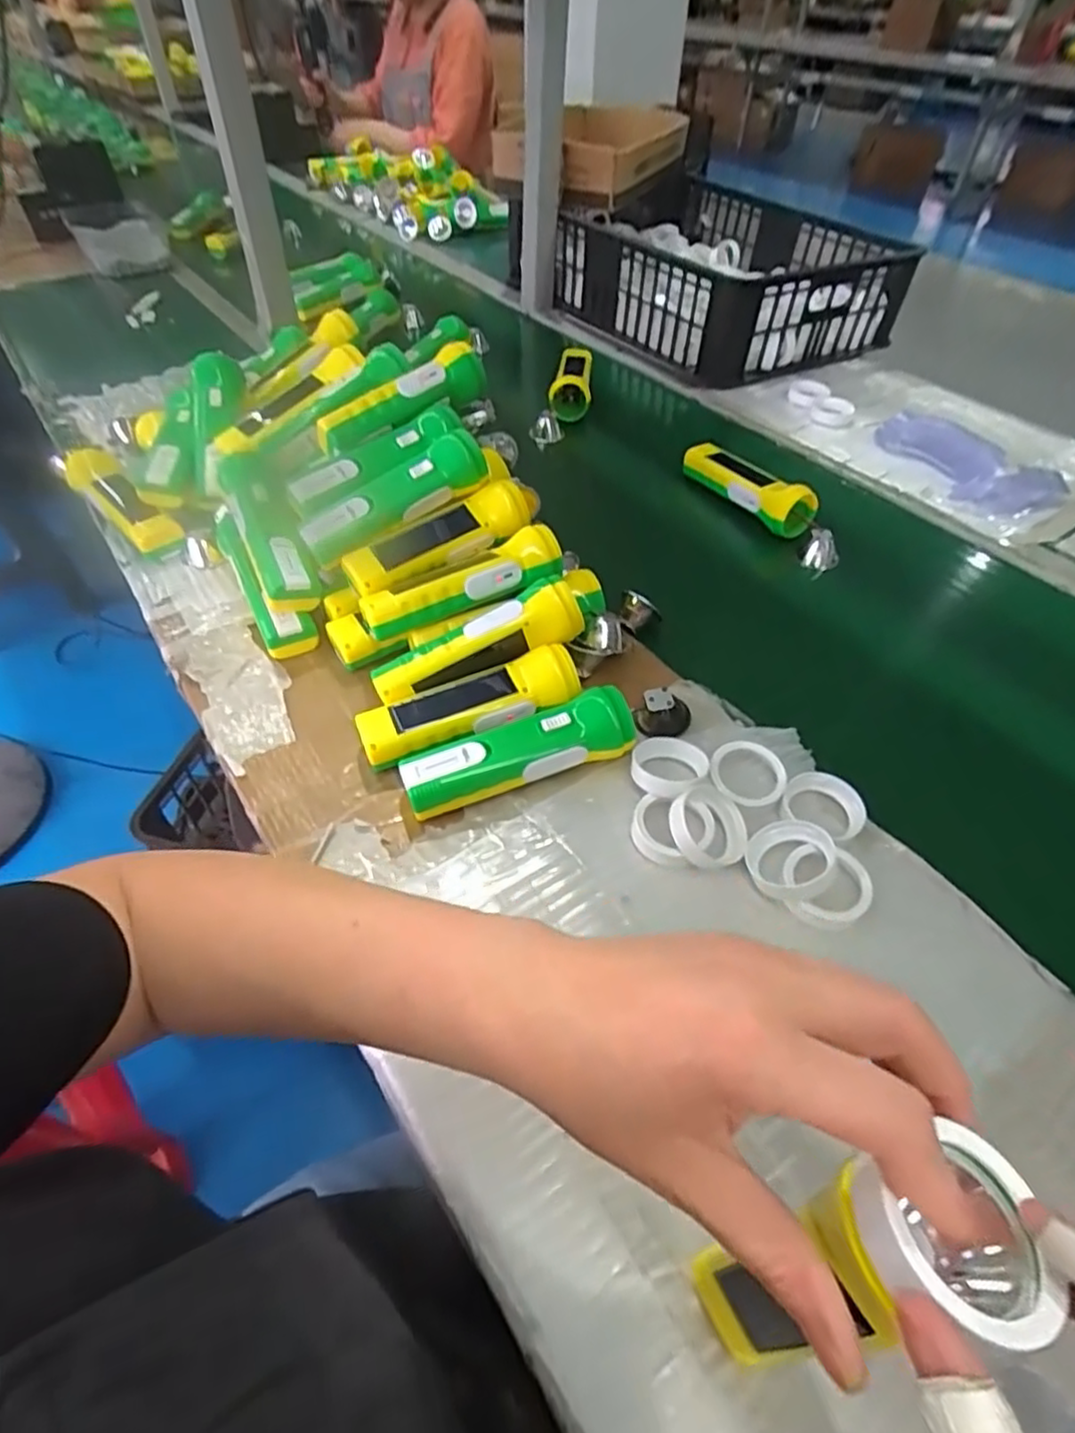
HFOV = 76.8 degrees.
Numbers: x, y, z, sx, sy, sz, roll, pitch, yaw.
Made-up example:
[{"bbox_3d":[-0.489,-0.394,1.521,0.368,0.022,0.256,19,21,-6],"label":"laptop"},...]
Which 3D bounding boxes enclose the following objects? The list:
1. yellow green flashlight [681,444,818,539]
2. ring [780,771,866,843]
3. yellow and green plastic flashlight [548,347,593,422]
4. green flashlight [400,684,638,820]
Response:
[{"bbox_3d":[0.230,-0.258,0.743,0.053,0.044,0.158,-22,52,-19],"label":"yellow green flashlight"},{"bbox_3d":[0.194,0.060,0.460,0.054,0.018,0.054,0,48,0],"label":"ring"},{"bbox_3d":[0.047,-0.450,0.914,0.049,0.046,0.157,4,48,3],"label":"yellow and green plastic flashlight"},{"bbox_3d":[-0.013,0.026,0.479,0.163,0.044,0.042,-15,50,-14],"label":"green flashlight"}]

